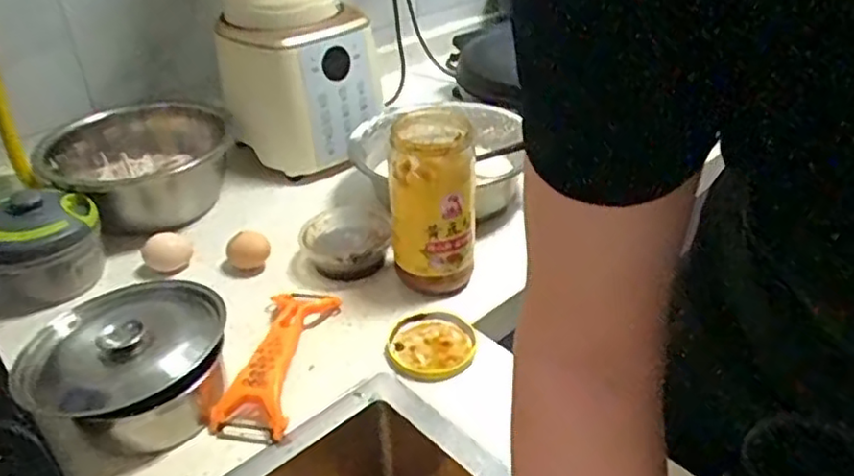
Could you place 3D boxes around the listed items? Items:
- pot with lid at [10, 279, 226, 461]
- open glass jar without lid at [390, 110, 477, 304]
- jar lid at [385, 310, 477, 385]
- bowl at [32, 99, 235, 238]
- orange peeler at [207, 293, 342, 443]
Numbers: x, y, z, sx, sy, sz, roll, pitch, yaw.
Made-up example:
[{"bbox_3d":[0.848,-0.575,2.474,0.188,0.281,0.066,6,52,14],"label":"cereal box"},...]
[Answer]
[{"bbox_3d":[-0.251,0.112,0.586,0.160,0.078,0.155,-1,34,1],"label":"pot with lid"},{"bbox_3d":[0.002,-0.034,0.691,0.078,0.177,0.096,-8,35,-9],"label":"open glass jar without lid"},{"bbox_3d":[0.005,0.103,0.648,0.085,0.015,0.080,-1,34,1],"label":"jar lid"},{"bbox_3d":[-0.355,-0.091,0.857,0.224,0.114,0.226,-1,34,1],"label":"bowl"},{"bbox_3d":[-0.140,0.105,0.622,0.068,0.035,0.182,4,35,9],"label":"orange peeler"}]

